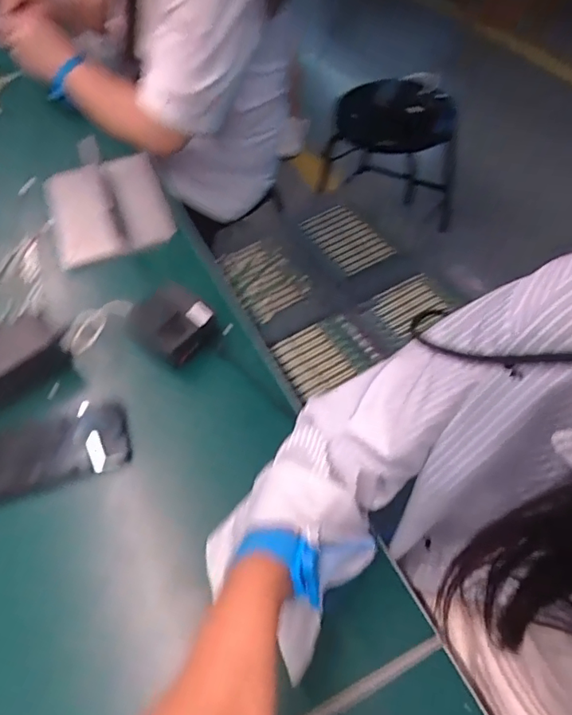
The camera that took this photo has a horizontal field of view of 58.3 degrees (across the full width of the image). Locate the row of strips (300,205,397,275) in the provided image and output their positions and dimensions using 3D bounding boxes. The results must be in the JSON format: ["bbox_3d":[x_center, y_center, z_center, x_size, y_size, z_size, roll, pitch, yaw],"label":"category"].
[{"bbox_3d":[0.131,-0.271,1.131,0.124,0.014,0.218,-28,57,-16],"label":"row of strips"}]

